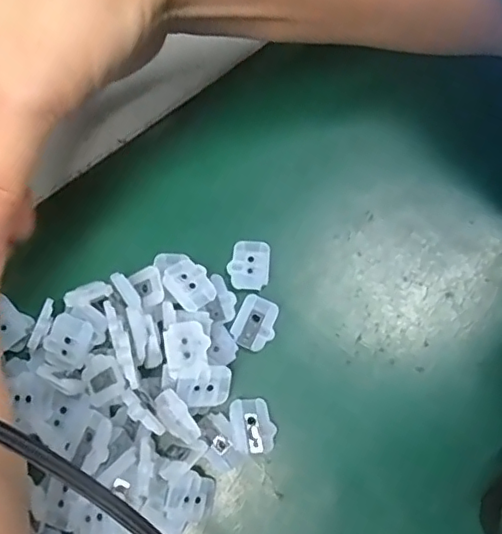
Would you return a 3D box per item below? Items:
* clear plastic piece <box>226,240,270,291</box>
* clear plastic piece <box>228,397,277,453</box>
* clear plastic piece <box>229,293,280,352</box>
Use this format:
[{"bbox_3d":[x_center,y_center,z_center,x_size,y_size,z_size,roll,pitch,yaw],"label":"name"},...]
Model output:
[{"bbox_3d":[-0.001,-0.001,0.241,0.017,0.004,0.021,4,75,2],"label":"clear plastic piece"},{"bbox_3d":[0.001,0.062,0.224,0.016,0.005,0.021,-13,76,-3],"label":"clear plastic piece"},{"bbox_3d":[0.002,0.023,0.234,0.017,0.004,0.022,24,77,7],"label":"clear plastic piece"}]

